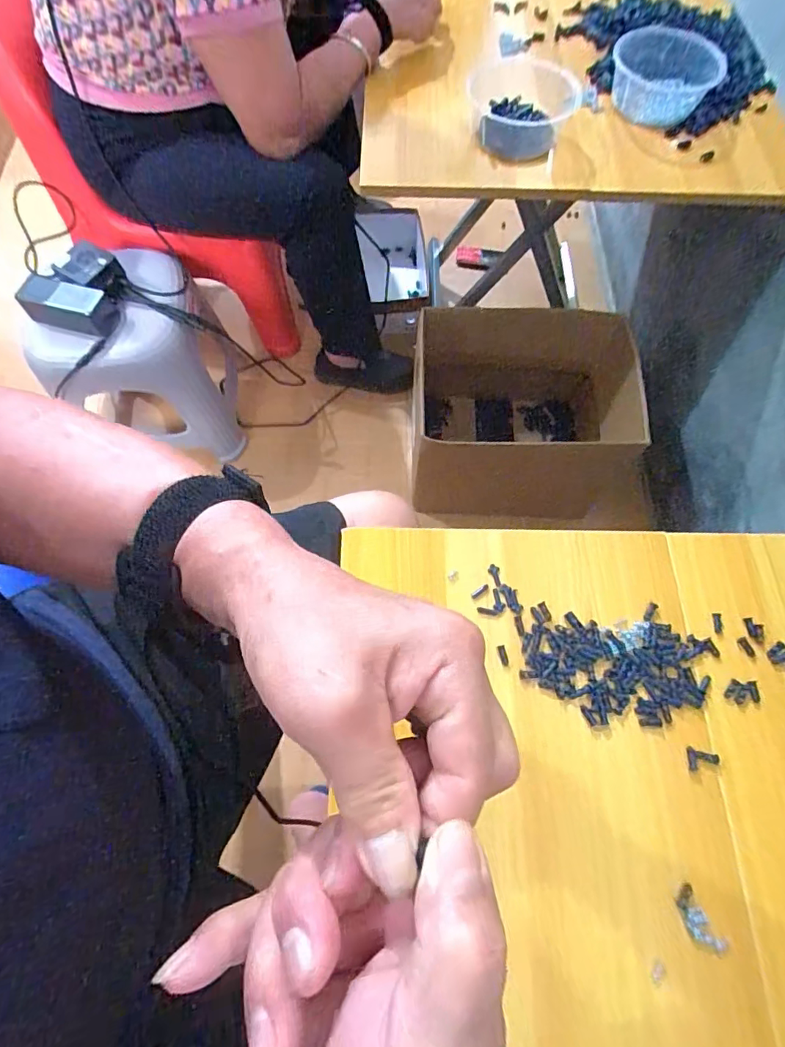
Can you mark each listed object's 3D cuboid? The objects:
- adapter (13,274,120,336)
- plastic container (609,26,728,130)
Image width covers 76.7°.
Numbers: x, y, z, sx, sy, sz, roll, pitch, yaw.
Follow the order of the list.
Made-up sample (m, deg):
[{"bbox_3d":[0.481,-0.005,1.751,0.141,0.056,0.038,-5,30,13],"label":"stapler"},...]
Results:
[{"bbox_3d":[-0.540,-0.364,0.826,0.153,0.046,0.071,12,67,5],"label":"adapter"},{"bbox_3d":[0.380,-0.627,0.697,0.146,0.063,0.119,24,69,10],"label":"plastic container"}]

